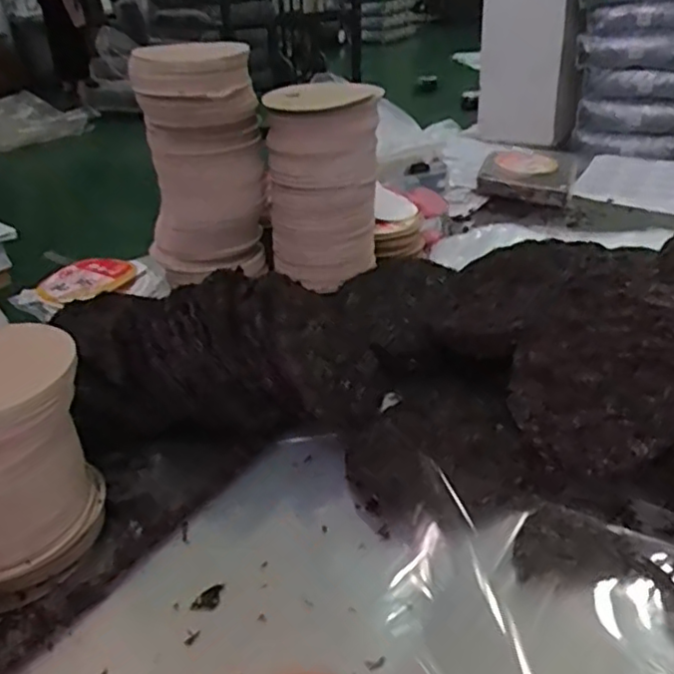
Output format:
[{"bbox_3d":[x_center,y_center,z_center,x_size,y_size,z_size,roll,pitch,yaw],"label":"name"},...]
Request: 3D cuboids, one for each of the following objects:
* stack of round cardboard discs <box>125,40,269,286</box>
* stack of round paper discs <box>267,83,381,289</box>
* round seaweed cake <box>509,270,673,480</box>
[{"bbox_3d":[-0.203,-0.268,1.032,0.175,0.317,0.213,-8,31,-7],"label":"stack of round cardboard discs"},{"bbox_3d":[-0.021,-0.226,1.021,0.151,0.269,0.128,-28,38,-34],"label":"stack of round paper discs"},{"bbox_3d":[0.271,0.035,0.699,0.032,0.207,0.192,22,24,-41],"label":"round seaweed cake"}]

